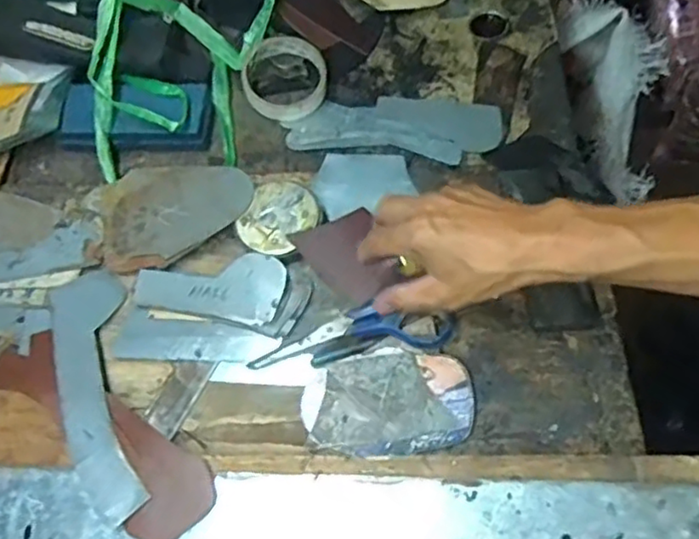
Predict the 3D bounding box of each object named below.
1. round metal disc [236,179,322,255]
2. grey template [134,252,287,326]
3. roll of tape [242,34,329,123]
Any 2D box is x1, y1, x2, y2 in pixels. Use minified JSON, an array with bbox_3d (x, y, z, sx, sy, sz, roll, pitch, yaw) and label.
[{"bbox_3d":[-0.061,-0.046,0.575,0.064,0.009,0.072,22,72,15],"label":"round metal disc"},{"bbox_3d":[-0.121,0.011,0.562,0.130,0.004,0.059,9,77,11],"label":"grey template"},{"bbox_3d":[-0.067,-0.198,0.666,0.086,0.031,0.085,-1,65,1],"label":"roll of tape"}]

